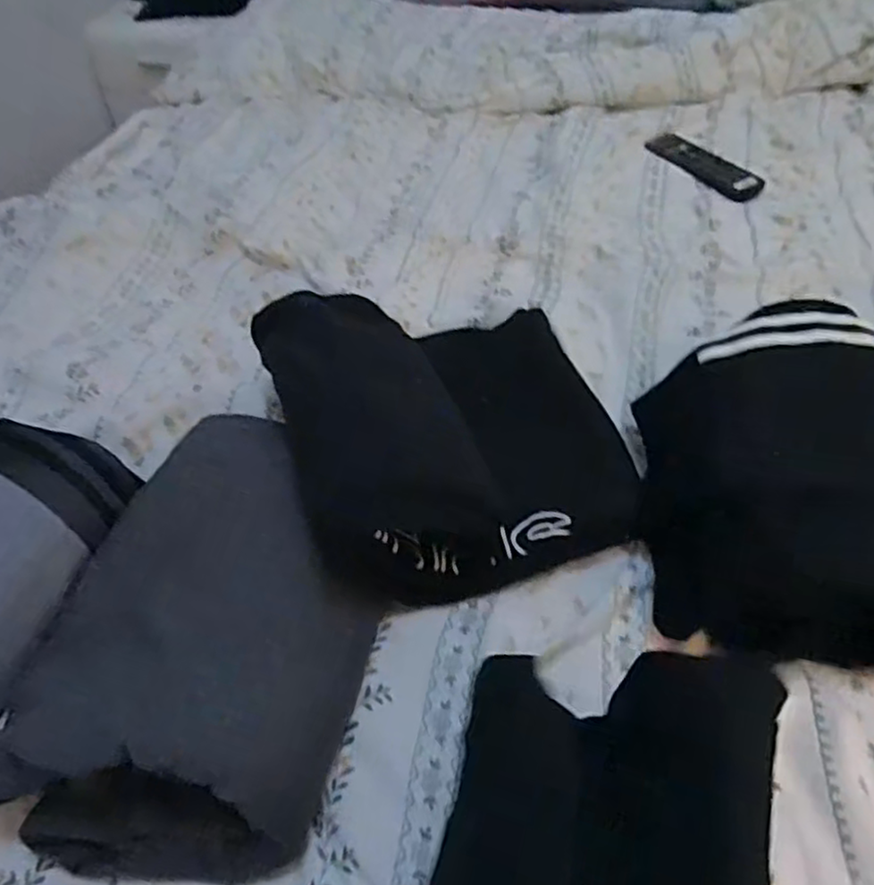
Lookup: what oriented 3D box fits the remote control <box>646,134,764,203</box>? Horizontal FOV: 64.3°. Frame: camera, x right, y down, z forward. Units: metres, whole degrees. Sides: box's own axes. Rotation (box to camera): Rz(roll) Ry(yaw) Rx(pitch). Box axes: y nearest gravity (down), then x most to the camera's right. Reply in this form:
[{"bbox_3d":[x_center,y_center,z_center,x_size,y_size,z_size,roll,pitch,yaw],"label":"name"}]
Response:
[{"bbox_3d":[0.329,-0.344,0.853,0.052,0.016,0.184,-18,48,-12],"label":"remote control"}]

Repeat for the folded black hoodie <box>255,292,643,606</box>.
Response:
[{"bbox_3d":[0.008,-0.024,0.515,0.231,0.089,0.246,-16,48,-11],"label":"folded black hoodie"}]

